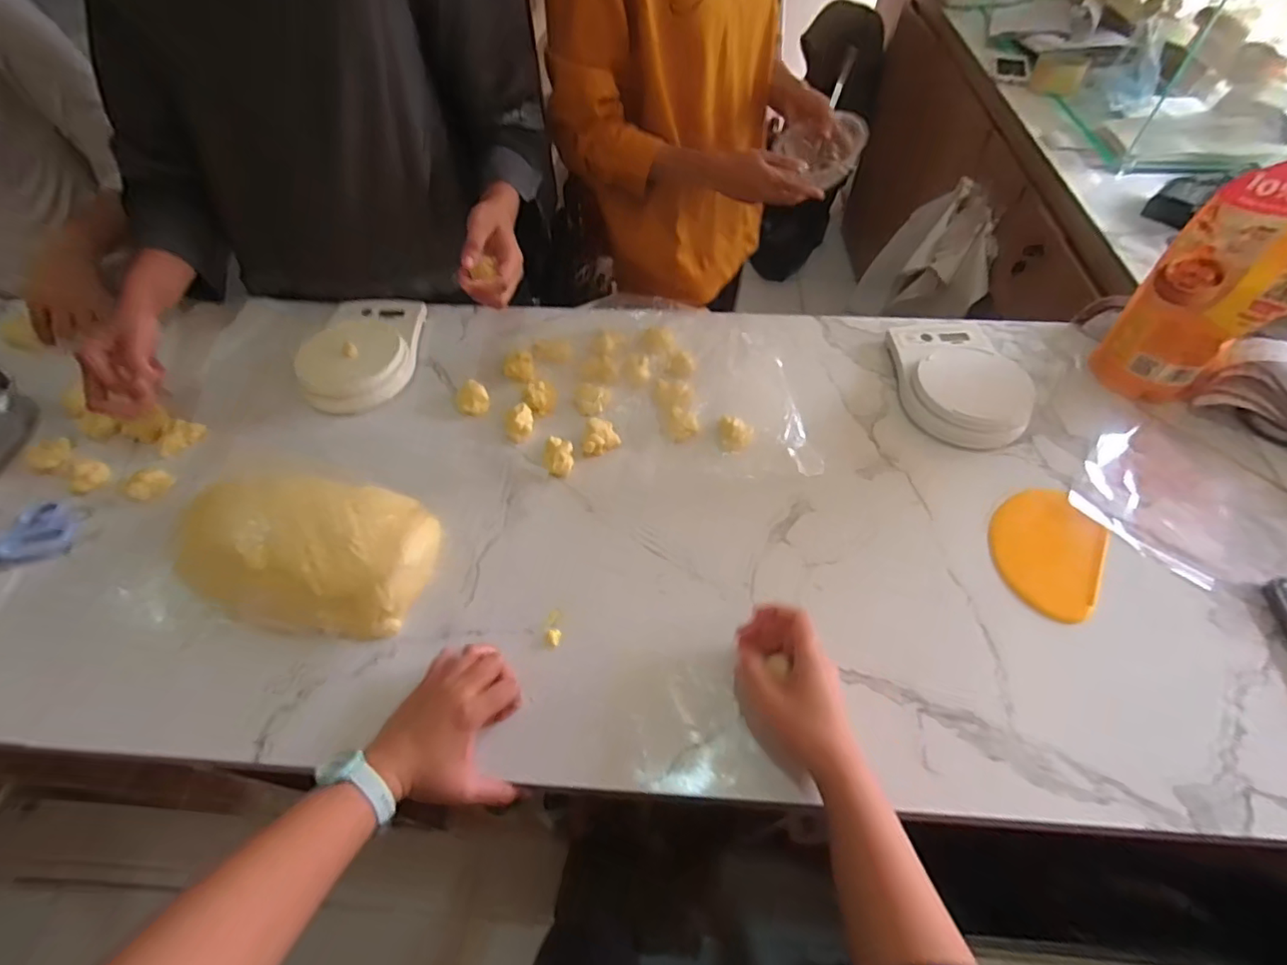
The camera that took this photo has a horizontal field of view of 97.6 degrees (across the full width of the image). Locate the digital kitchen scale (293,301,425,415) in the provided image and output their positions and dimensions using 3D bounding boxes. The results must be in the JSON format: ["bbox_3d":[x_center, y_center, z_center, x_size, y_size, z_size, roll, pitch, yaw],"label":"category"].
[{"bbox_3d":[-0.365,-0.180,0.726,0.131,0.052,0.199,-3,55,-1],"label":"digital kitchen scale"}]

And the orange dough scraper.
[{"bbox_3d":[0.404,0.065,0.564,0.101,0.005,0.140,28,60,19],"label":"orange dough scraper"}]

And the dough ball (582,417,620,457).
[{"bbox_3d":[-0.047,-0.052,0.644,0.037,0.022,0.040,-1,55,1],"label":"dough ball"}]

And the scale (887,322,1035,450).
[{"bbox_3d":[0.380,-0.131,0.684,0.135,0.040,0.202,-4,55,-1],"label":"scale"}]

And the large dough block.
[{"bbox_3d":[-0.327,0.065,0.539,0.247,0.071,0.141,3,55,3],"label":"large dough block"}]

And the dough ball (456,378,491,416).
[{"bbox_3d":[-0.206,-0.098,0.681,0.038,0.021,0.045,-23,58,-14],"label":"dough ball"}]

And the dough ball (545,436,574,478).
[{"bbox_3d":[-0.094,-0.028,0.630,0.030,0.020,0.042,-6,55,-3],"label":"dough ball"}]

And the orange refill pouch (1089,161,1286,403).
[{"bbox_3d":[0.612,-0.187,0.595,0.145,0.241,0.061,31,62,21],"label":"orange refill pouch"}]

